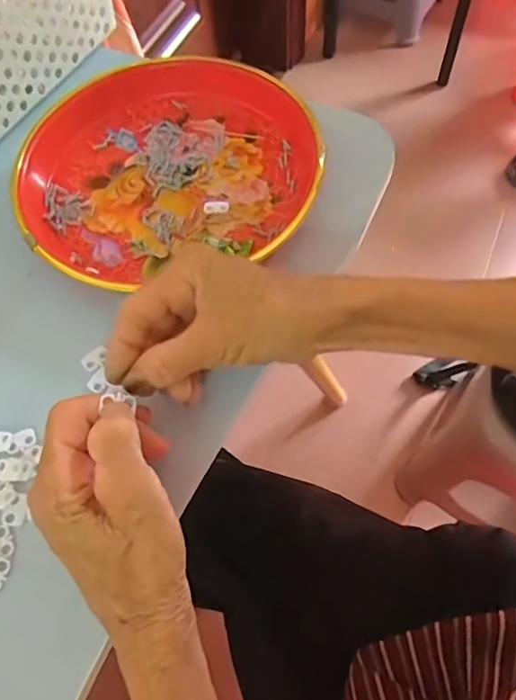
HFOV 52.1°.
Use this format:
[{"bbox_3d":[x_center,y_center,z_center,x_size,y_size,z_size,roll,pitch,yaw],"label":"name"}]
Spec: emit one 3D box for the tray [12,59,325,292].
[{"bbox_3d":[-0.068,-0.140,0.392,0.213,0.032,0.191,-20,64,-8],"label":"tray"}]

